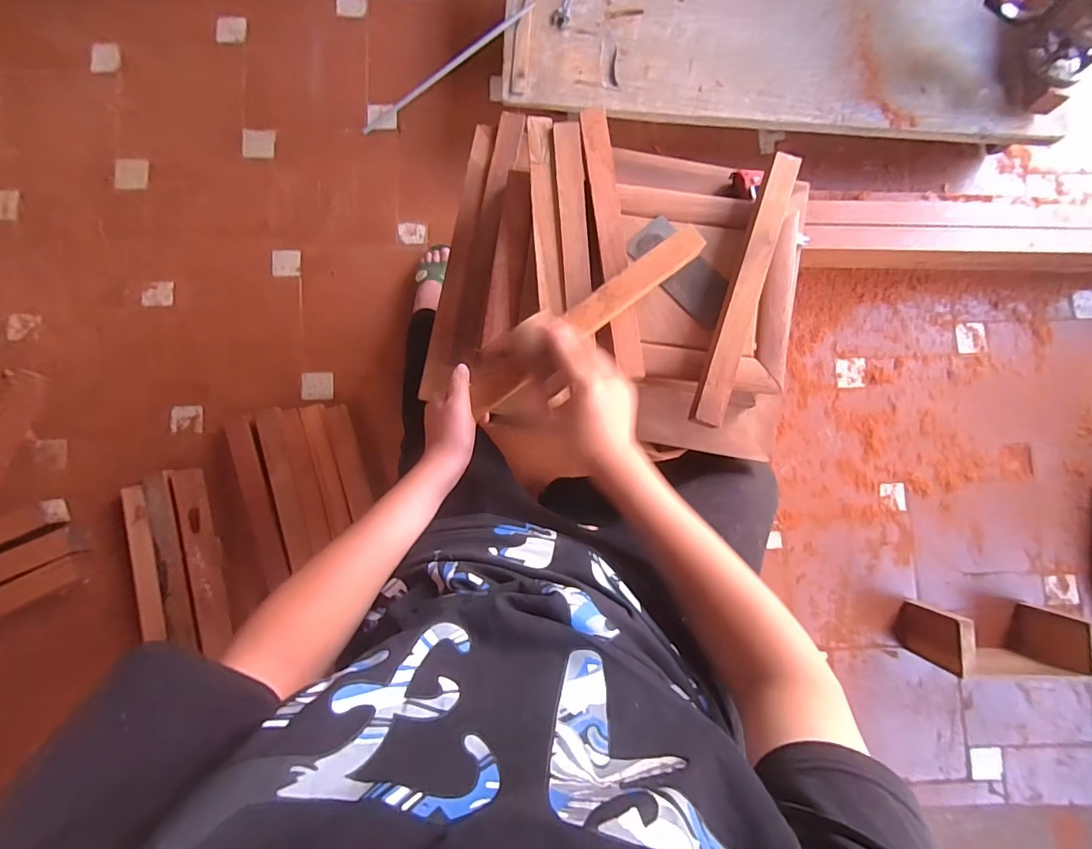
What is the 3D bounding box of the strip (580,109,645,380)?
[{"bbox_3d":[0.078,-0.219,0.566,0.033,0.008,0.332,-7,85,-1],"label":"strip"}]

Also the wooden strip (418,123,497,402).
[{"bbox_3d":[-0.119,-0.225,0.654,0.040,0.014,0.389,9,83,0],"label":"wooden strip"}]

